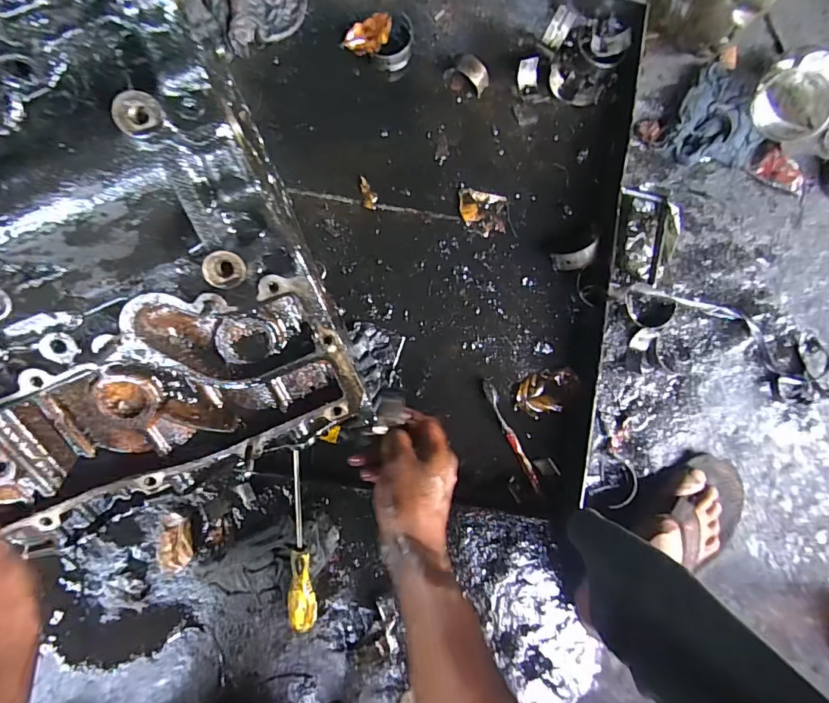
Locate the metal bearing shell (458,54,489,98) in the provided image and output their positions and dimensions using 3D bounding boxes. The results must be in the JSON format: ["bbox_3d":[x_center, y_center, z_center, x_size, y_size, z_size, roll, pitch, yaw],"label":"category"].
[{"bbox_3d":[0.081,-0.370,0.618,0.050,0.019,0.033,45,85,-2],"label":"metal bearing shell"}]

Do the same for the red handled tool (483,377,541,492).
[{"bbox_3d":[0.124,0.106,0.597,0.015,0.011,0.154,-25,90,-5],"label":"red handled tool"}]

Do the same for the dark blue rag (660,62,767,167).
[{"bbox_3d":[0.432,-0.323,0.646,0.122,0.024,0.151,26,86,-3],"label":"dark blue rag"}]

